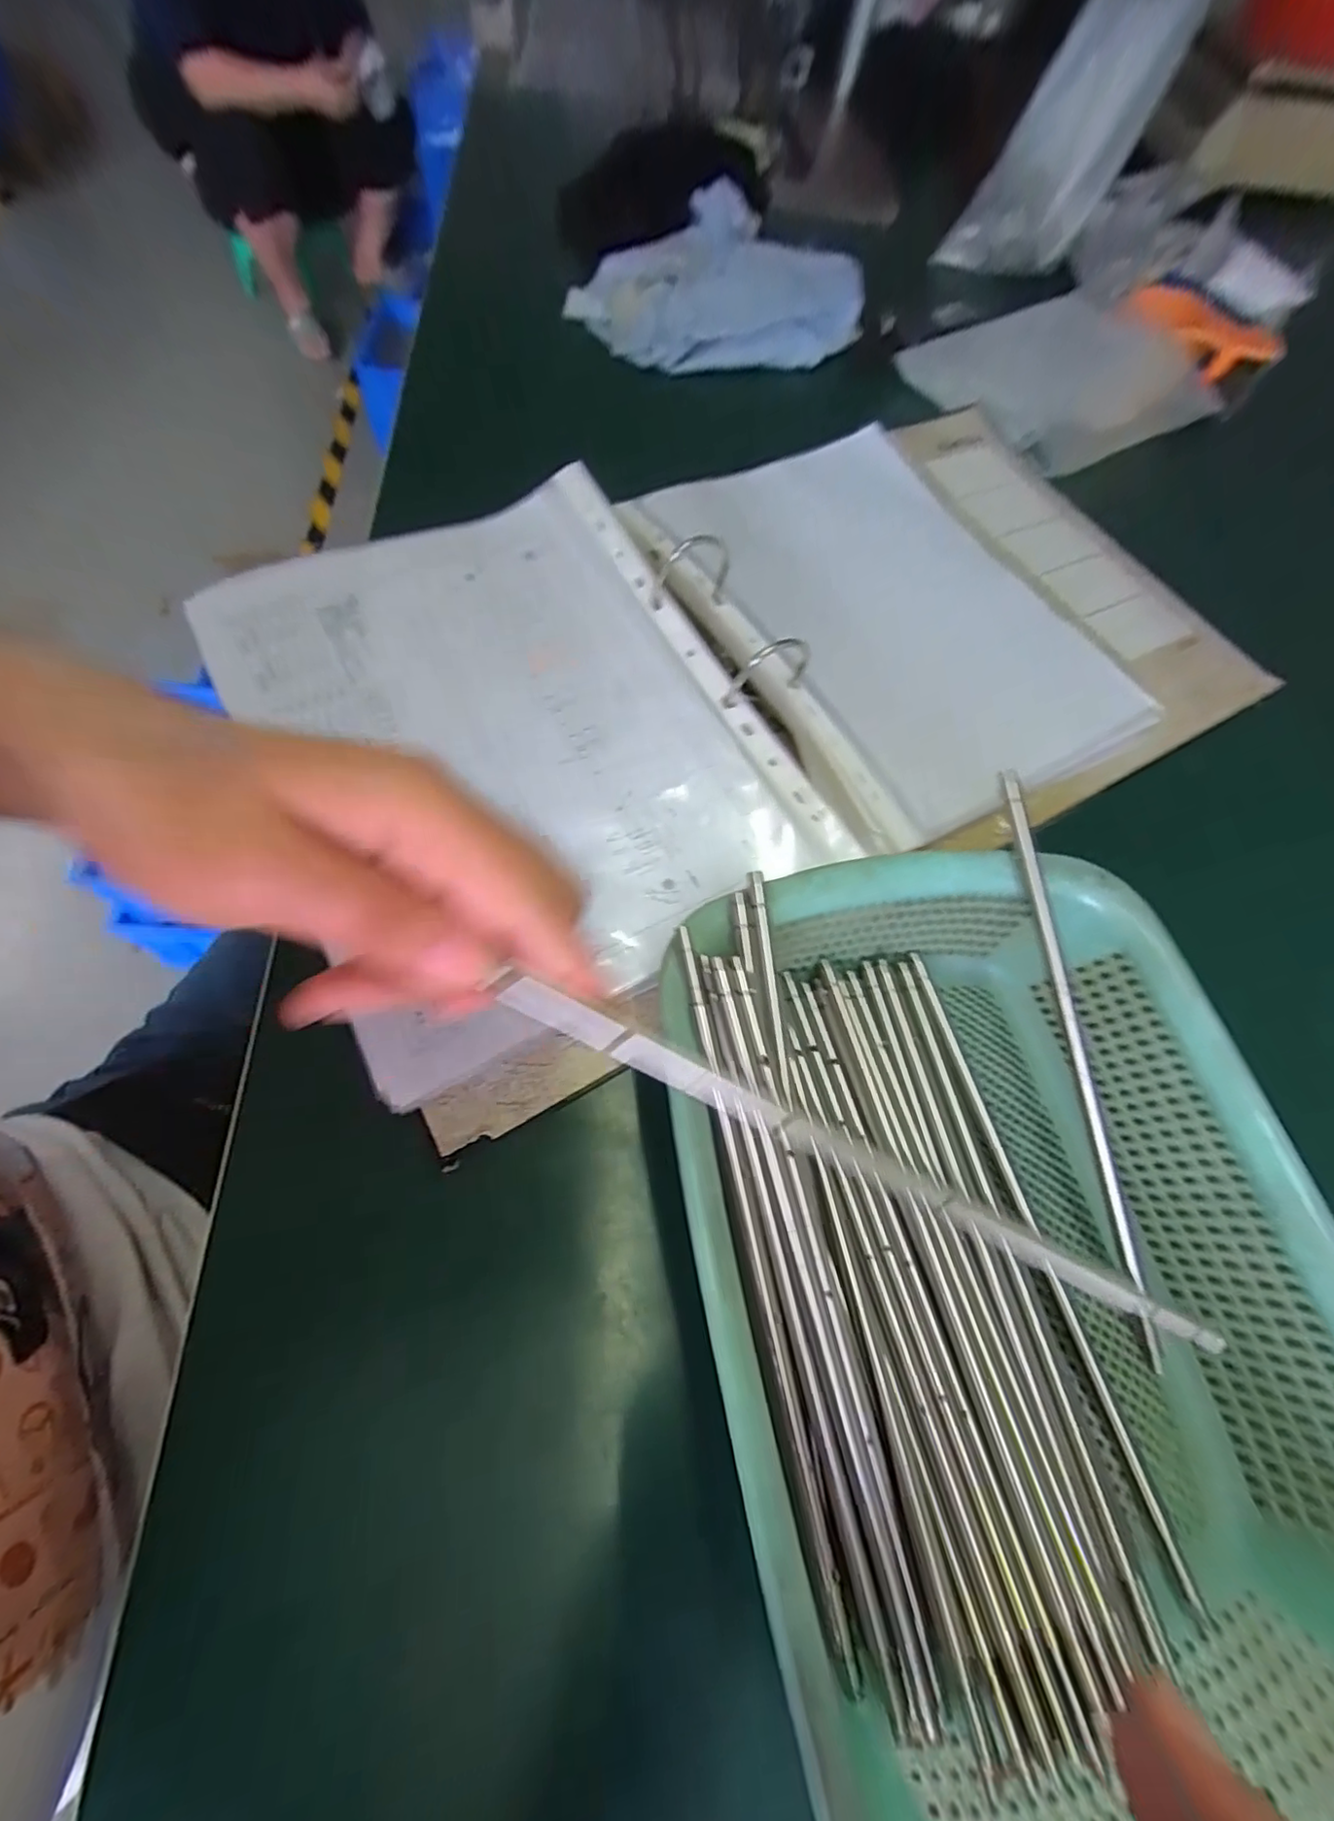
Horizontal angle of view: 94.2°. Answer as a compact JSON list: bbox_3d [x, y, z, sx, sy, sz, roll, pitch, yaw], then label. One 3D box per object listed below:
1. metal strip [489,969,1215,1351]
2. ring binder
[{"bbox_3d":[0.052,0.067,0.165,0.209,0.004,0.008,27,68,-3],"label":"metal strip"},{"bbox_3d":[0.091,-0.155,0.379,0.622,0.070,0.325,-27,72,-17],"label":"ring binder"}]

